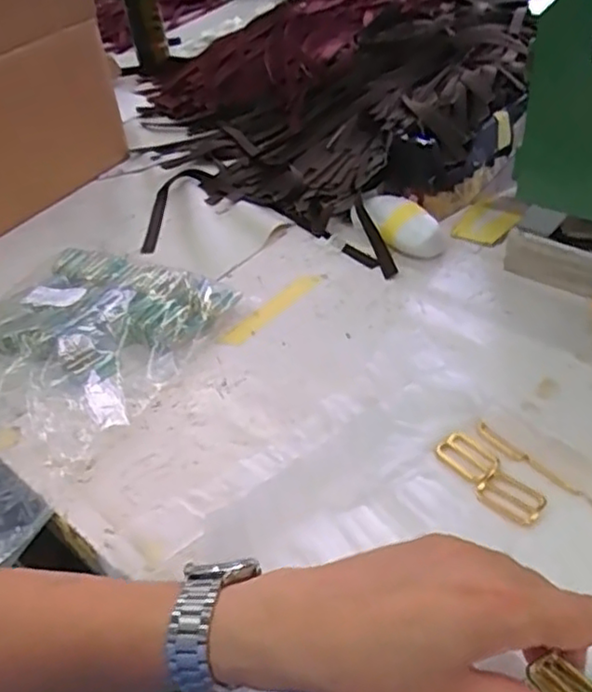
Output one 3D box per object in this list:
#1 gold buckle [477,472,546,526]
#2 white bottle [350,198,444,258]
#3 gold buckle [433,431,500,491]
[{"bbox_3d":[0.152,0.106,0.468,0.045,0.004,0.028,25,49,32],"label":"gold buckle"},{"bbox_3d":[0.113,-0.137,0.740,0.052,0.042,0.121,-29,45,-25],"label":"white bottle"},{"bbox_3d":[0.131,0.084,0.499,0.032,0.004,0.048,-30,45,-25],"label":"gold buckle"}]

